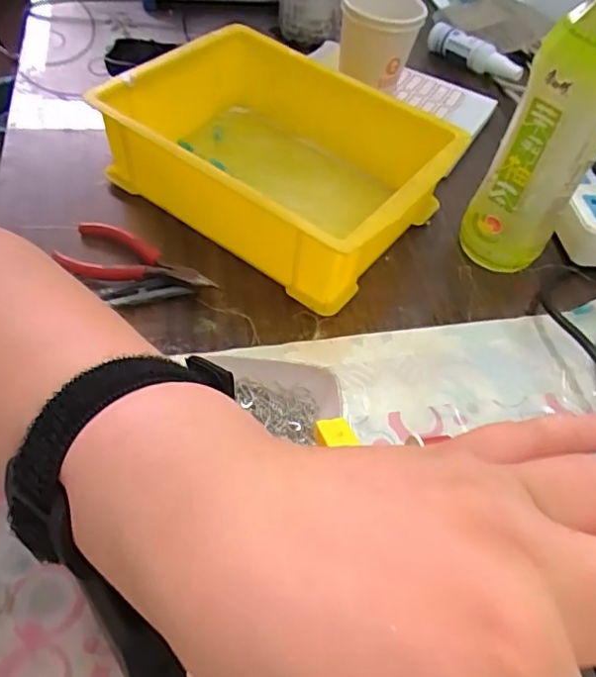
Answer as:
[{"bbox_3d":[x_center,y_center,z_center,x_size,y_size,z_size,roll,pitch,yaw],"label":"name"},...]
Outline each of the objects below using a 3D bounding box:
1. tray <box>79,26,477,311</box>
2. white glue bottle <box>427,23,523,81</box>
[{"bbox_3d":[-0.010,-0.144,0.457,0.240,0.083,0.185,36,57,19],"label":"tray"},{"bbox_3d":[0.200,-0.322,0.644,0.111,0.033,0.024,32,56,18],"label":"white glue bottle"}]

